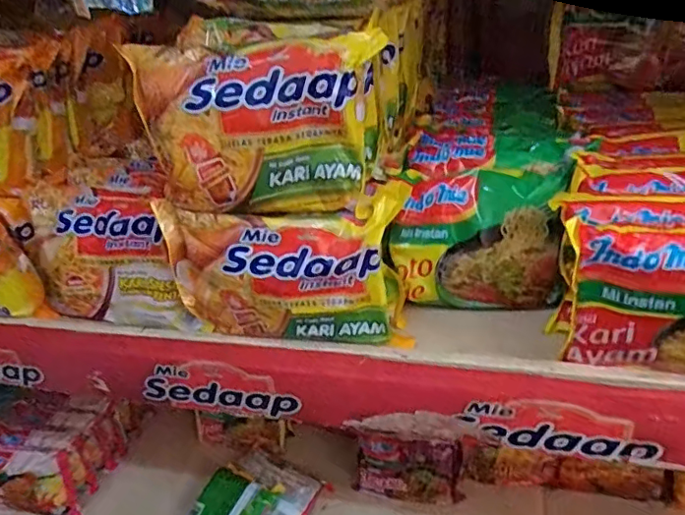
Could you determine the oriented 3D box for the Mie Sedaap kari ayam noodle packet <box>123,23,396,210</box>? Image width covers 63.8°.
[{"bbox_3d":[-0.051,-0.074,0.315,0.137,0.097,0.023,-1,18,11],"label":"Mie Sedaap kari ayam noodle packet"}]

